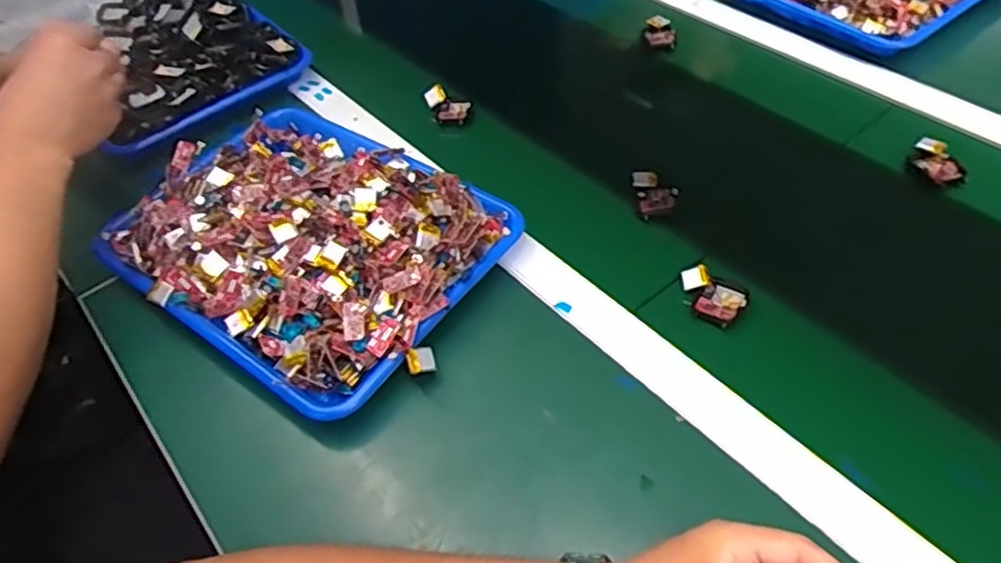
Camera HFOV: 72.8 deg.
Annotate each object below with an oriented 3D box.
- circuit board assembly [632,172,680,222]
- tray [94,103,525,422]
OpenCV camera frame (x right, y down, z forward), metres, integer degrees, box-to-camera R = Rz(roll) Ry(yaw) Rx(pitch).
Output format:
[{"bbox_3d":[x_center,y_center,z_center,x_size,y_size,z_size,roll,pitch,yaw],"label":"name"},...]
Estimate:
[{"bbox_3d":[0.144,-0.080,0.625,0.039,0.008,0.047,-8,66,0],"label":"circuit board assembly"},{"bbox_3d":[-0.173,-0.048,0.602,0.330,0.056,0.251,28,57,28],"label":"tray"}]

